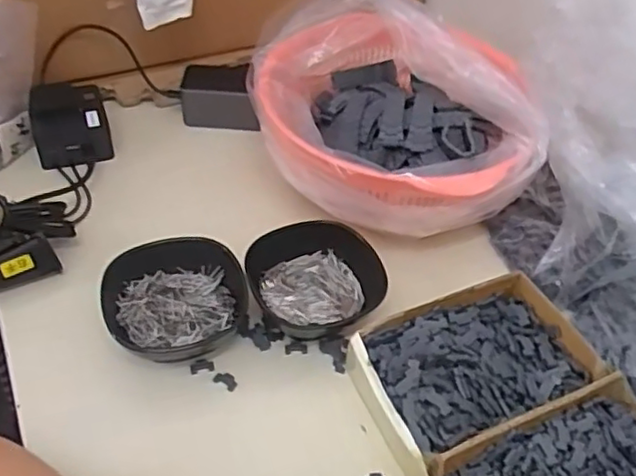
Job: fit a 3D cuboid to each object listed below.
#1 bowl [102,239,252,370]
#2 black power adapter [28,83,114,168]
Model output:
[{"bbox_3d":[-0.113,0.055,0.511,0.112,0.049,0.105,-3,46,-9],"label":"bowl"},{"bbox_3d":[-0.250,-0.116,0.646,0.071,0.053,0.074,-13,49,-18],"label":"black power adapter"}]

